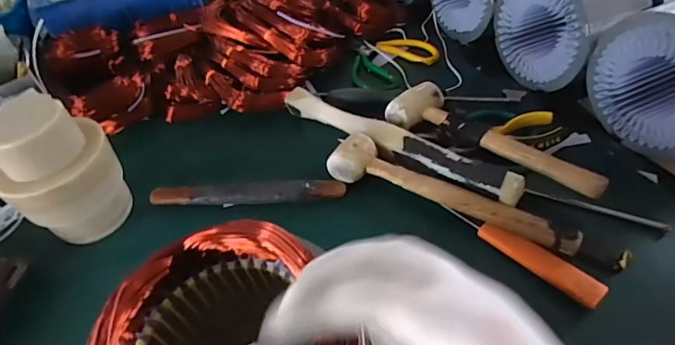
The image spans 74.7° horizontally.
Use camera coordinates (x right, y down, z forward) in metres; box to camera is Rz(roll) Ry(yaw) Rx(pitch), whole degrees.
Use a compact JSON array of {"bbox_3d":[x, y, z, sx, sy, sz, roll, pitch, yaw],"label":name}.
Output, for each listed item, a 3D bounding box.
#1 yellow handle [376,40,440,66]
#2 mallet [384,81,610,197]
[{"bbox_3d":[0.113,-0.195,0.696,0.098,0.016,0.038,21,53,23],"label":"yellow handle"},{"bbox_3d":[0.176,-0.040,0.510,0.250,0.059,0.070,31,58,30],"label":"mallet"}]

